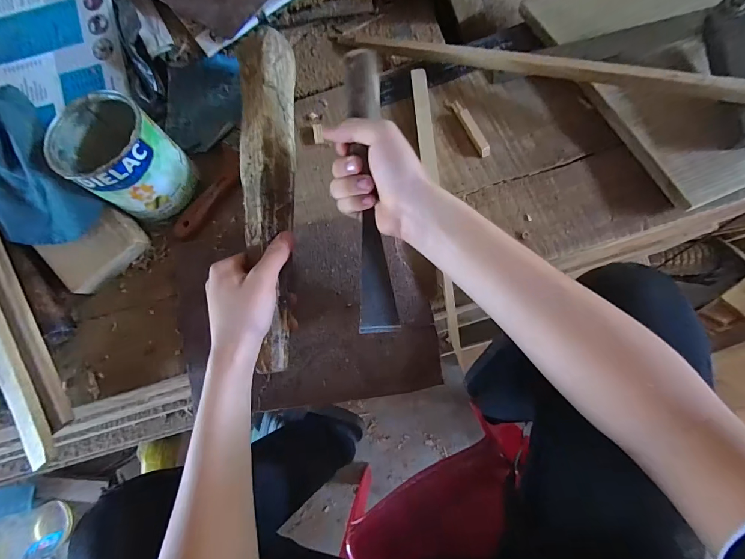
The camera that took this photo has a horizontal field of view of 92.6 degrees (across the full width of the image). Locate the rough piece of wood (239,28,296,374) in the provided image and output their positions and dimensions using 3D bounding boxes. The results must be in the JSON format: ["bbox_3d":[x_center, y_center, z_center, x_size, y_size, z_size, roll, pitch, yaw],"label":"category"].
[{"bbox_3d":[-0.110,-0.097,0.376,0.056,0.031,0.373,-5,79,2],"label":"rough piece of wood"}]

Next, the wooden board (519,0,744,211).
[{"bbox_3d":[0.354,-0.251,0.383,0.241,0.024,0.306,-24,72,0],"label":"wooden board"}]

